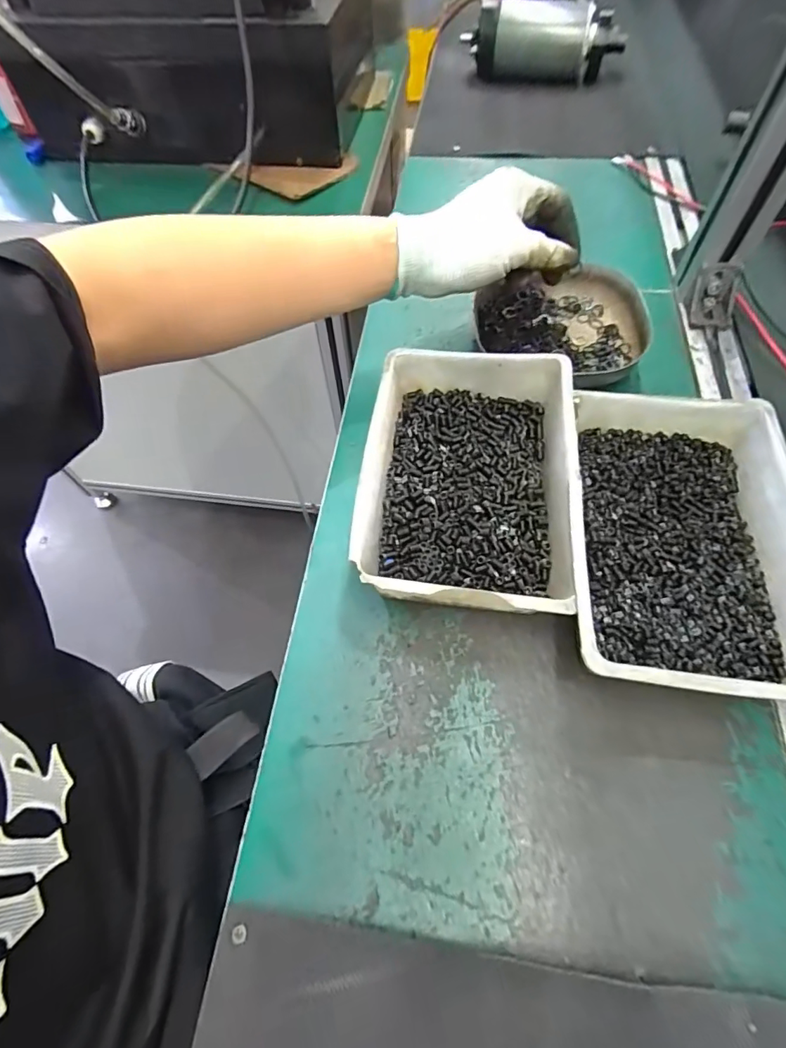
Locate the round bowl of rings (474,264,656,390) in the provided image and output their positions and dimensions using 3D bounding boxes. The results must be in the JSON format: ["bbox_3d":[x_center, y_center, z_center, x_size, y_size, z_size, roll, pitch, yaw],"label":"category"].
[{"bbox_3d":[0.156,-0.179,0.433,0.129,0.035,0.145,-39,66,-17],"label":"round bowl of rings"}]

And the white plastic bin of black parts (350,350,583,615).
[{"bbox_3d":[0.054,-0.032,0.347,0.141,0.054,0.198,6,61,7],"label":"white plastic bin of black parts"}]

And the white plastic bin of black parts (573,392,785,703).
[{"bbox_3d":[0.184,0.009,0.314,0.137,0.055,0.201,6,61,7],"label":"white plastic bin of black parts"}]

